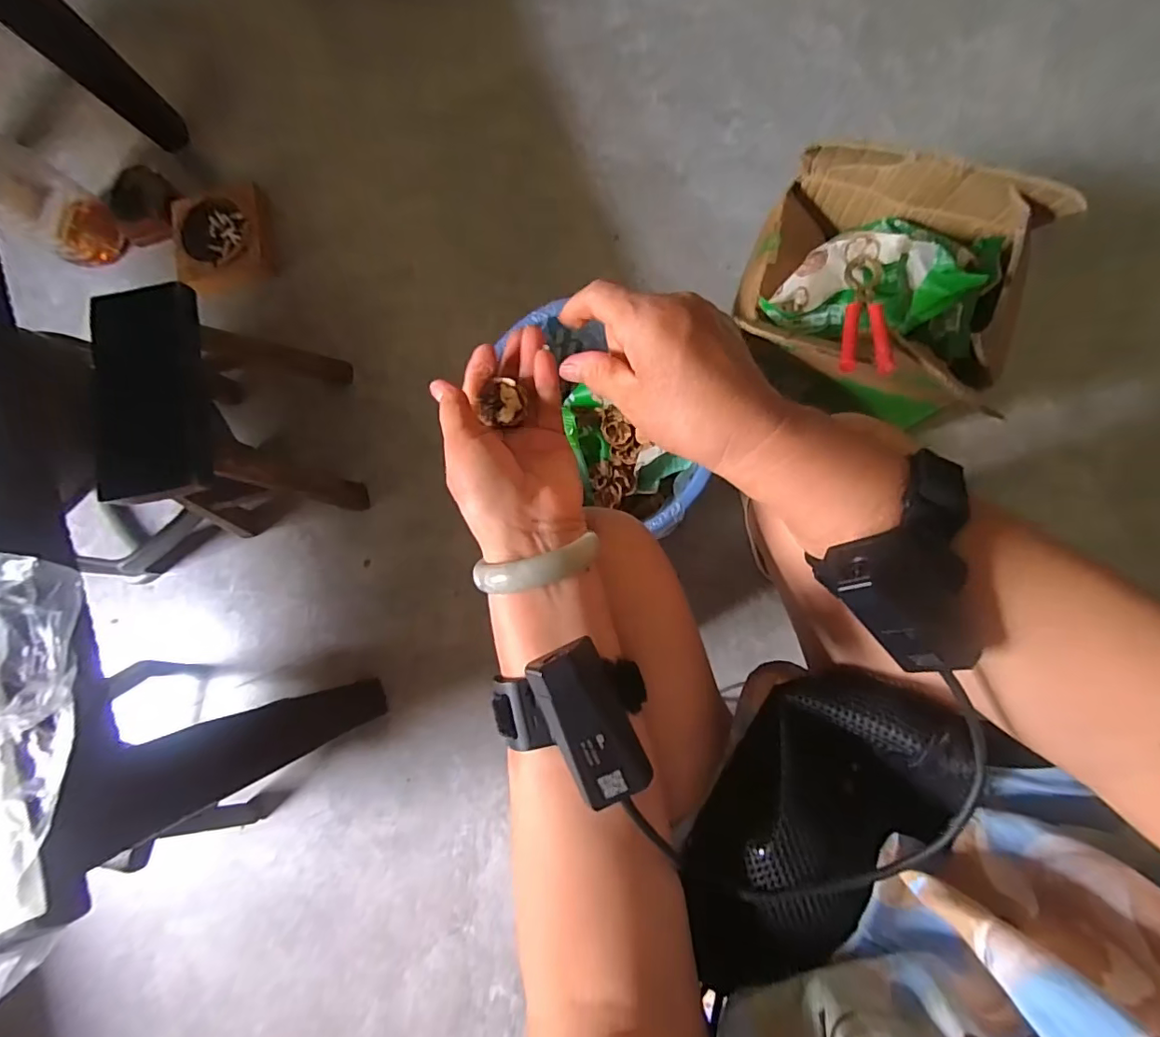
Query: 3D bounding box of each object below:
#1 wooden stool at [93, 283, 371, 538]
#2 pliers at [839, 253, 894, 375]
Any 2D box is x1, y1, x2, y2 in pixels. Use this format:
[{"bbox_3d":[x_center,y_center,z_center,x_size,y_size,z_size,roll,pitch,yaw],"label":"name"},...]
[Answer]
[{"bbox_3d":[-0.506,-0.145,0.777,0.233,0.275,0.282,-12,83,5],"label":"wooden stool"},{"bbox_3d":[0.277,-0.203,0.513,0.041,0.020,0.162,13,60,4],"label":"pliers"}]

